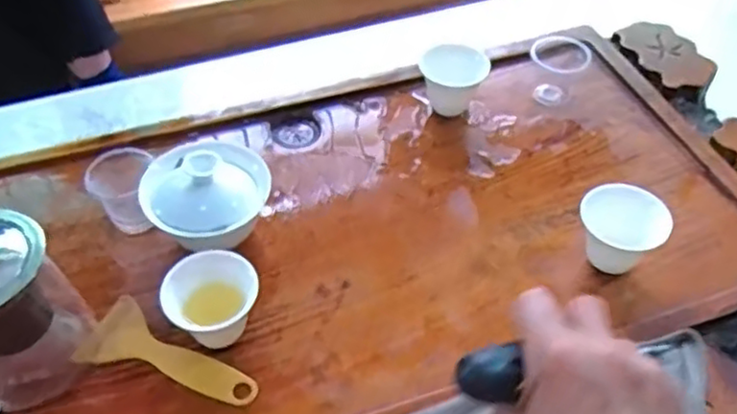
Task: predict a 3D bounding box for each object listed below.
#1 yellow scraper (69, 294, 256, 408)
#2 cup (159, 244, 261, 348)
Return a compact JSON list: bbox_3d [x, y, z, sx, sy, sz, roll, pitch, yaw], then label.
[{"bbox_3d":[-0.125,0.092,0.449,0.119,0.009,0.053,16,50,12],"label":"yellow scraper"},{"bbox_3d":[-0.100,0.063,0.445,0.056,0.052,0.047,-24,53,-21],"label":"cup"}]

